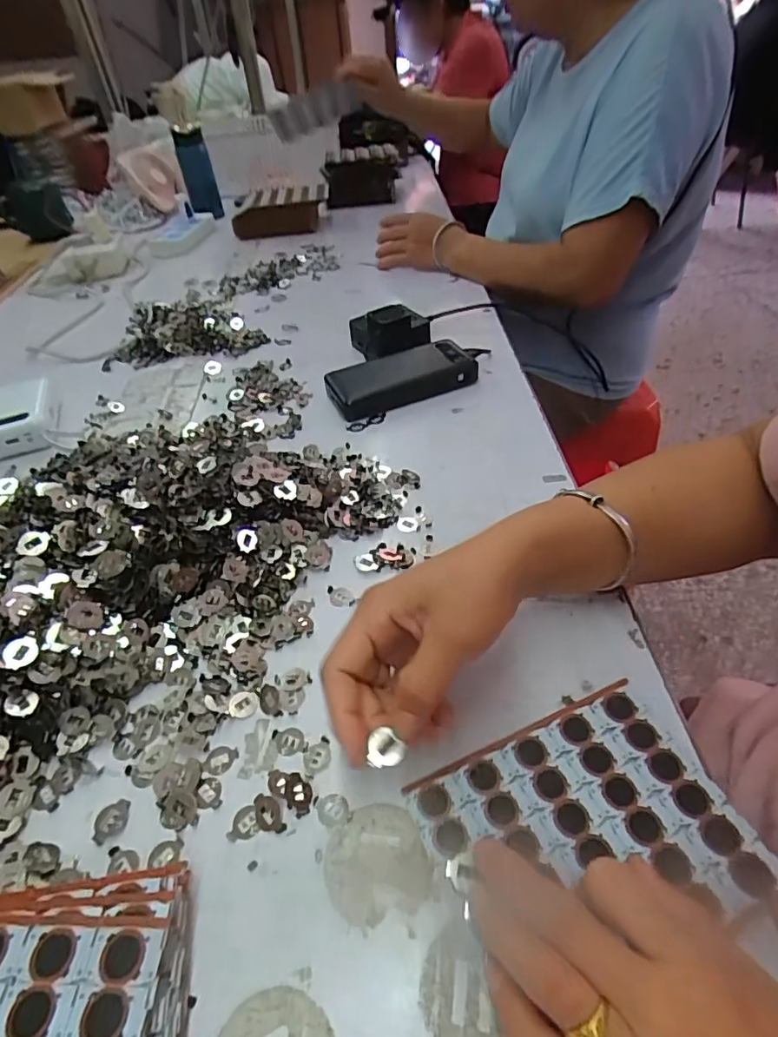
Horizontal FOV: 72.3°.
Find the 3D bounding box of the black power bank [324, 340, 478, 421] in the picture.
[{"bbox_3d":[0.014,-0.152,0.569,0.157,0.031,0.071,-19,46,-13],"label":"black power bank"}]

